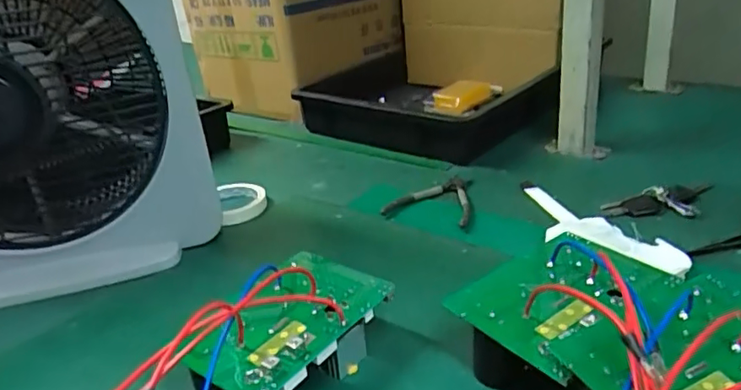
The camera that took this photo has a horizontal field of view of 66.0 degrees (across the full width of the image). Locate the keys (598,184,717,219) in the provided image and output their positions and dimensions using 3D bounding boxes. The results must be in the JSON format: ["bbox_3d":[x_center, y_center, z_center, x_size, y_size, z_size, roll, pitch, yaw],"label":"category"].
[{"bbox_3d":[0.346,0.006,0.665,0.140,0.020,0.048,-10,26,-7],"label":"keys"}]

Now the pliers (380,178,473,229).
[{"bbox_3d":[0.091,-0.001,0.732,0.102,0.013,0.136,7,28,26],"label":"pliers"}]

